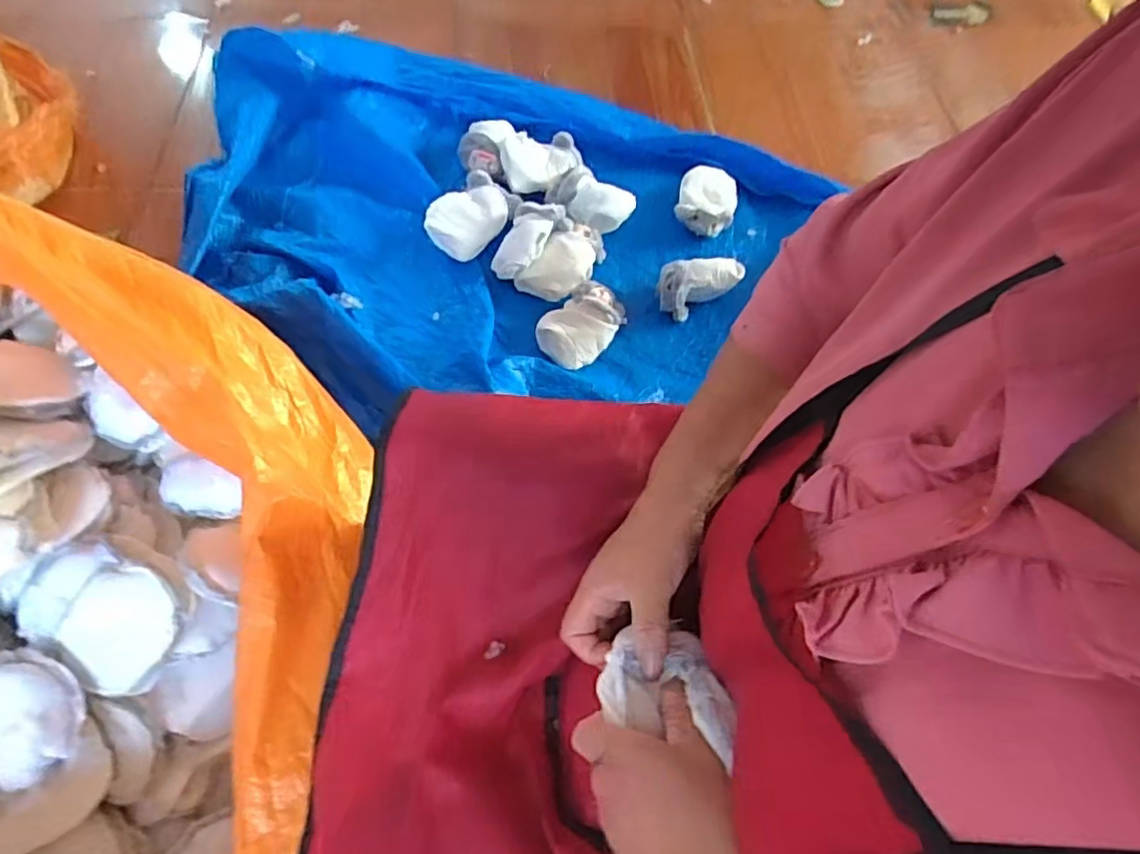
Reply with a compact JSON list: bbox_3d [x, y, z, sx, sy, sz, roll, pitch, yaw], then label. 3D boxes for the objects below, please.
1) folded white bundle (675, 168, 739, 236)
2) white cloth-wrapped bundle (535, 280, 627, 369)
[{"bbox_3d":[0.282,-0.467,1.309,0.116,0.039,0.165,15,62,4],"label":"folded white bundle"},{"bbox_3d":[0.025,-0.184,1.145,0.111,0.061,0.165,40,66,17],"label":"white cloth-wrapped bundle"}]

